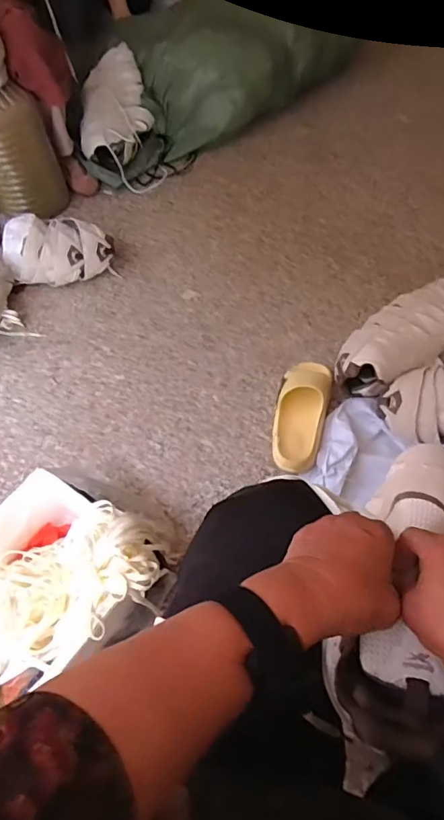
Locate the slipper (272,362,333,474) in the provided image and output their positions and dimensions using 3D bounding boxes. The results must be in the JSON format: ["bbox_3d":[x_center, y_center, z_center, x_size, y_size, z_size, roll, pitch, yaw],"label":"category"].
[{"bbox_3d":[0.155,0.010,0.994,0.099,0.076,0.240,12,60,12],"label":"slipper"}]

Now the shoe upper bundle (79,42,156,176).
[{"bbox_3d":[-0.303,-0.885,1.454,0.192,0.090,0.362,6,85,6],"label":"shoe upper bundle"}]

